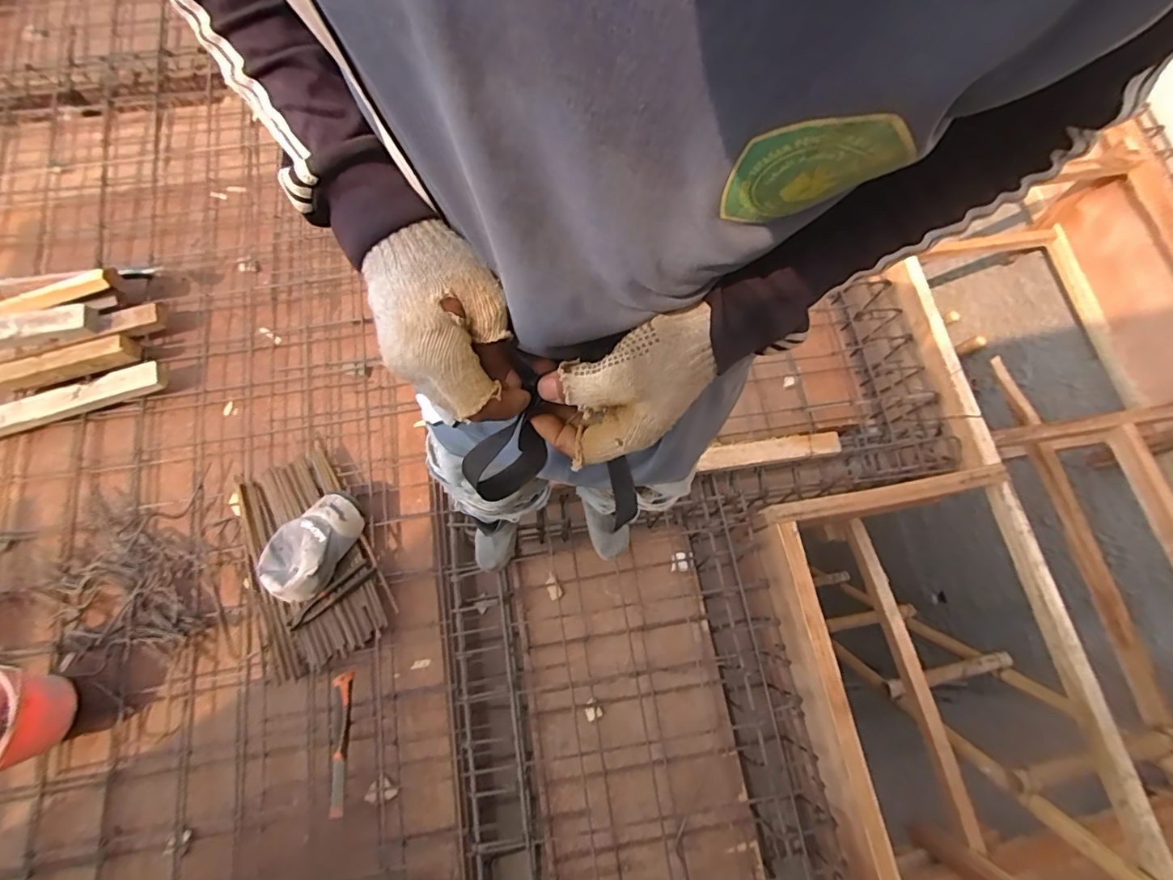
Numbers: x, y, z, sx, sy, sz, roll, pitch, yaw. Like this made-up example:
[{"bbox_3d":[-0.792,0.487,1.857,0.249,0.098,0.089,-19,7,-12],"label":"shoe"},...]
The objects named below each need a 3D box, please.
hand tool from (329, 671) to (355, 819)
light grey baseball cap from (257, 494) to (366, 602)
[{"bbox_3d":[-0.576,0.705,1.233,0.045,0.044,0.303,-2,73,-3],"label":"hand tool"},{"bbox_3d":[-0.692,0.264,1.328,0.180,0.108,0.275,37,75,9],"label":"light grey baseball cap"}]

